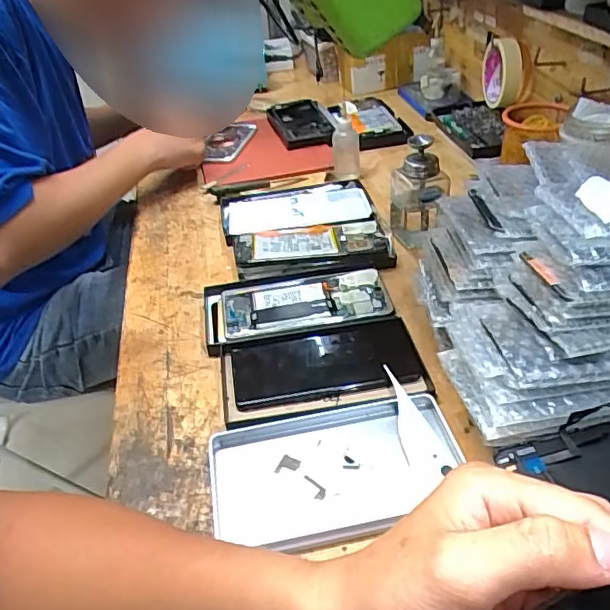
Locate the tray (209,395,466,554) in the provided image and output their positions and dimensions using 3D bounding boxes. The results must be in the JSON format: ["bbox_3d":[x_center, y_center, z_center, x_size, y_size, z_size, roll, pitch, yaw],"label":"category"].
[{"bbox_3d":[0.024,0.125,0.424,0.185,0.022,0.098,-11,37,-6],"label":"tray"}]

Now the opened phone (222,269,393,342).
[{"bbox_3d":[0.001,-0.002,0.564,0.164,0.009,0.078,-9,37,-3],"label":"opened phone"}]

